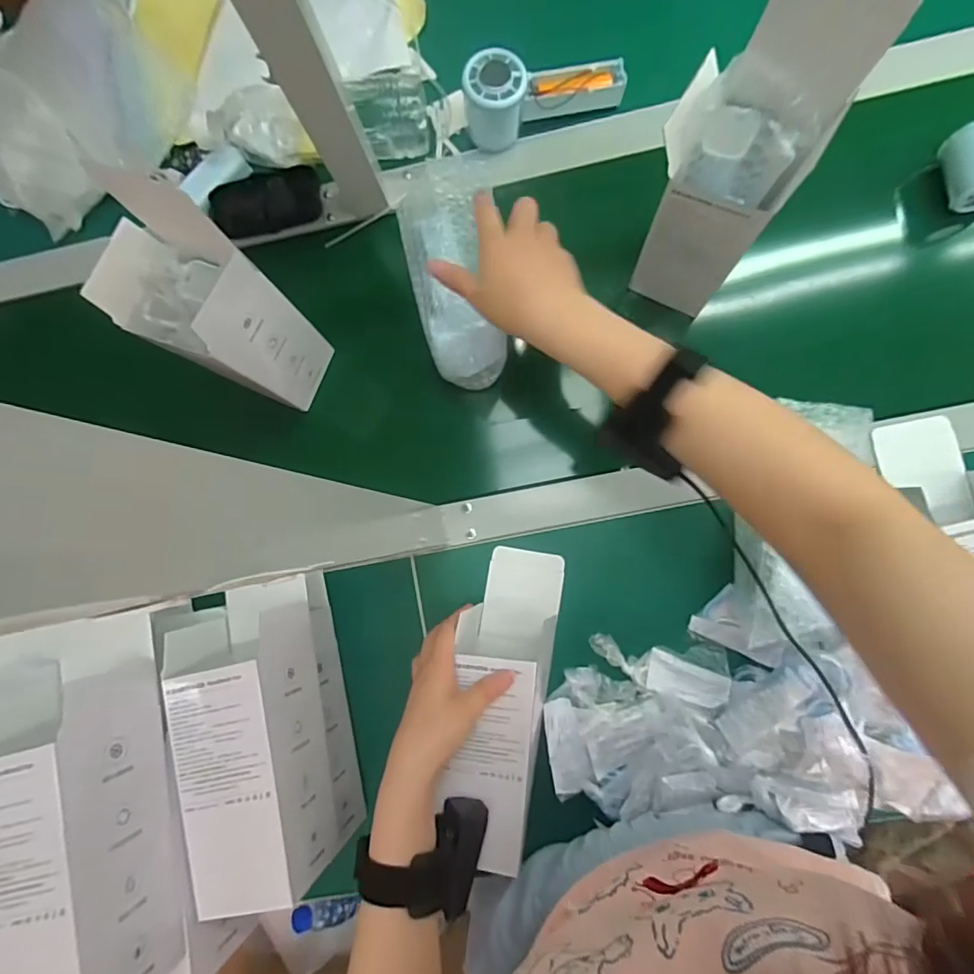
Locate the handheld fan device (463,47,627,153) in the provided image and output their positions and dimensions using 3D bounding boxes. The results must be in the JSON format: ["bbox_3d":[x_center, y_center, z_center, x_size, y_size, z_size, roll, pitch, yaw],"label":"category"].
[{"bbox_3d":[0.052,-0.374,0.487,0.151,0.061,0.055,-17,85,4],"label":"handheld fan device"}]

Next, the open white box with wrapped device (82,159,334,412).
[{"bbox_3d":[-0.207,-0.127,0.428,0.078,0.175,0.080,25,89,6],"label":"open white box with wrapped device"}]

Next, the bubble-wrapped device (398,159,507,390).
[{"bbox_3d":[-0.029,-0.198,0.475,0.083,0.074,0.206,-9,84,4],"label":"bubble-wrapped device"}]

